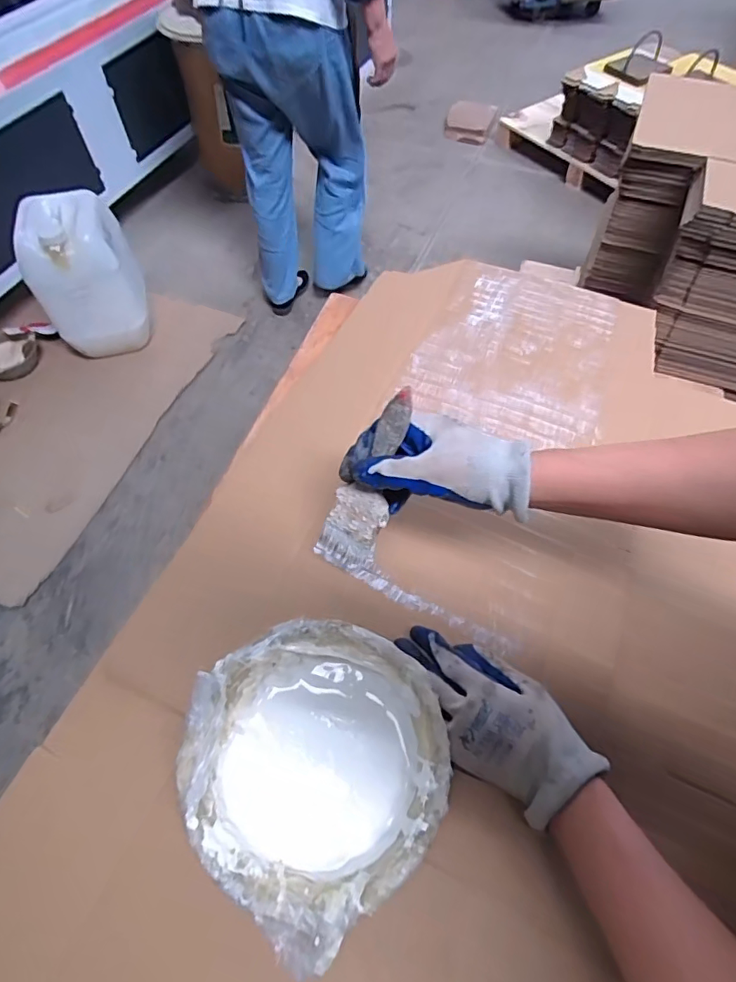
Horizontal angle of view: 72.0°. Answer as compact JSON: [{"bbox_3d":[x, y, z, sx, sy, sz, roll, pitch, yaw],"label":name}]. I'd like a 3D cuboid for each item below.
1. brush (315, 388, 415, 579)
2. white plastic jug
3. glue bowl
[{"bbox_3d":[0.001,-0.003,0.428,0.051,0.177,0.010,33,33,20],"label":"brush"},{"bbox_3d":[-0.879,-0.661,1.600,0.316,0.411,0.228,-23,62,-13],"label":"white plastic jug"},{"bbox_3d":[-0.038,0.203,0.387,0.183,0.056,0.186,-1,59,2],"label":"glue bowl"}]

